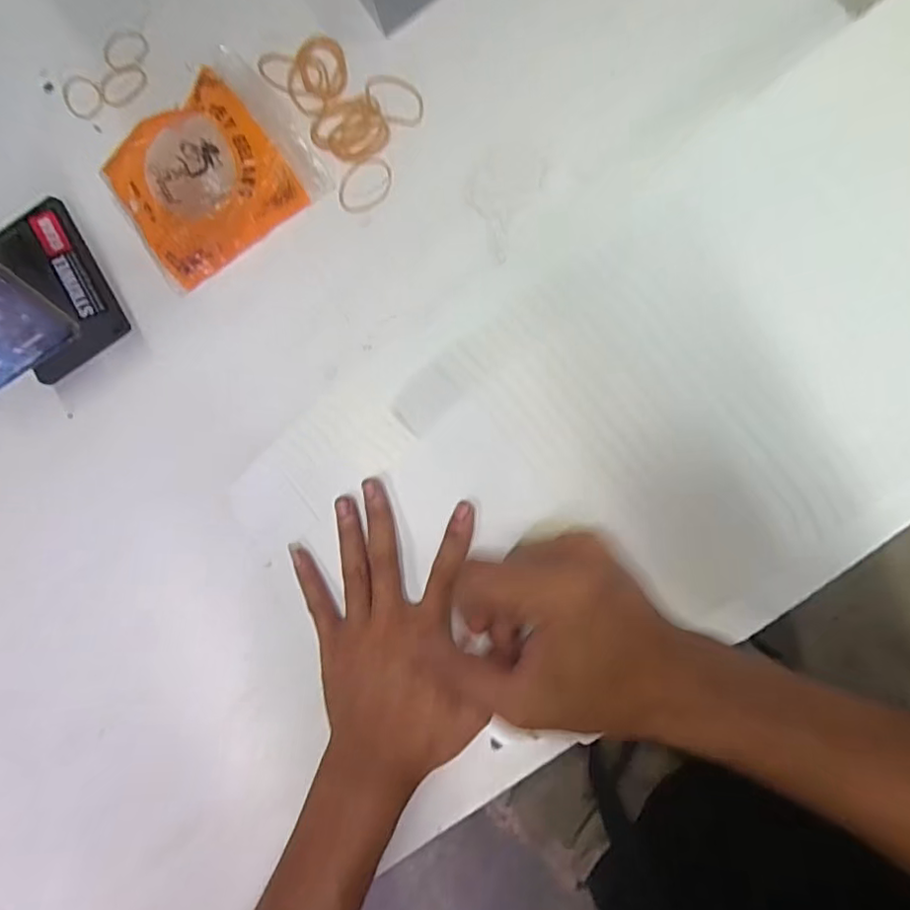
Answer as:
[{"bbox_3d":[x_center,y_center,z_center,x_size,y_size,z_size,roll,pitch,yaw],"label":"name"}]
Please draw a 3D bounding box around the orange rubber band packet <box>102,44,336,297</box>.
[{"bbox_3d":[-0.166,-0.192,0.385,0.133,0.037,0.104,-34,83,4],"label":"orange rubber band packet"}]

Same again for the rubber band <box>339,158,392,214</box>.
[{"bbox_3d":[-0.061,-0.185,0.391,0.031,0.004,0.043,36,92,9],"label":"rubber band"}]

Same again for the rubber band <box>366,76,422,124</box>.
[{"bbox_3d":[-0.041,-0.242,0.388,0.048,0.004,0.028,40,92,8],"label":"rubber band"}]

